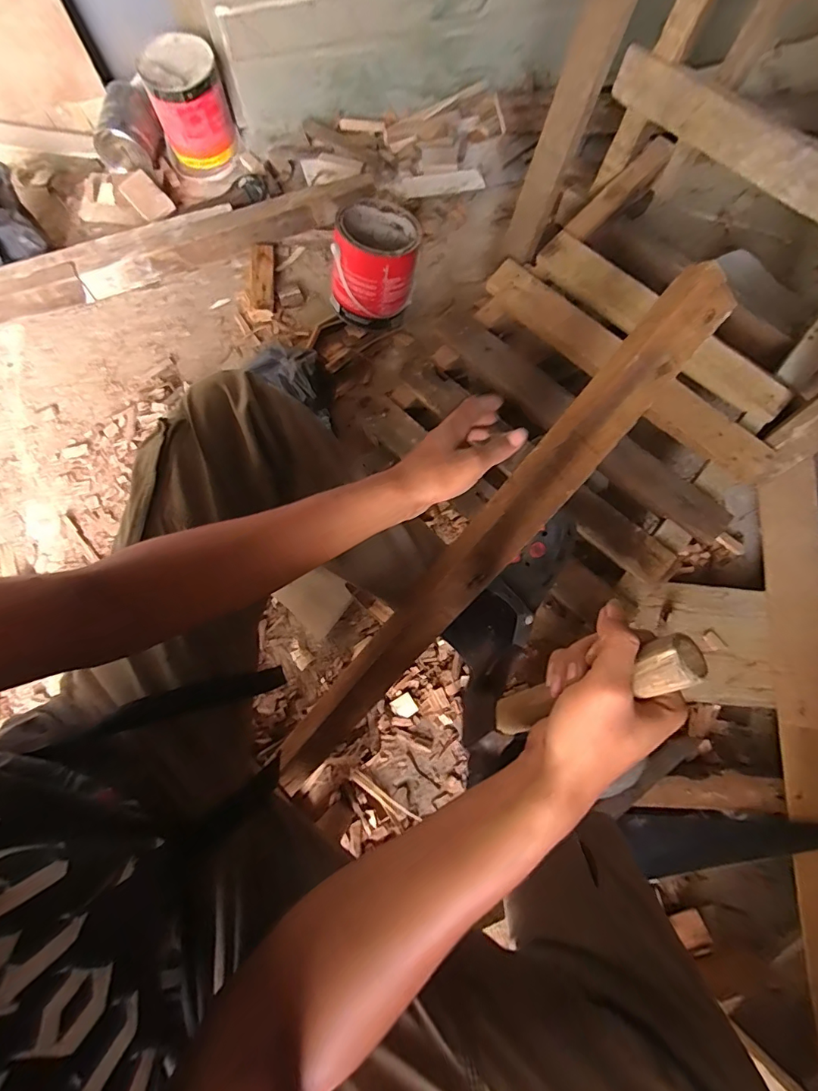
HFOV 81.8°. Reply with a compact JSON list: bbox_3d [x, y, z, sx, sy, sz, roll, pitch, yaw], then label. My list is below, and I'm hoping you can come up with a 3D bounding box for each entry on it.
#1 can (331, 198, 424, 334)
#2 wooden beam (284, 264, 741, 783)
[{"bbox_3d":[-0.062,-0.526,0.890,0.158,0.156,0.168,4,72,1],"label":"can"},{"bbox_3d":[0.082,0.012,0.556,0.066,0.040,0.750,42,99,12],"label":"wooden beam"}]

